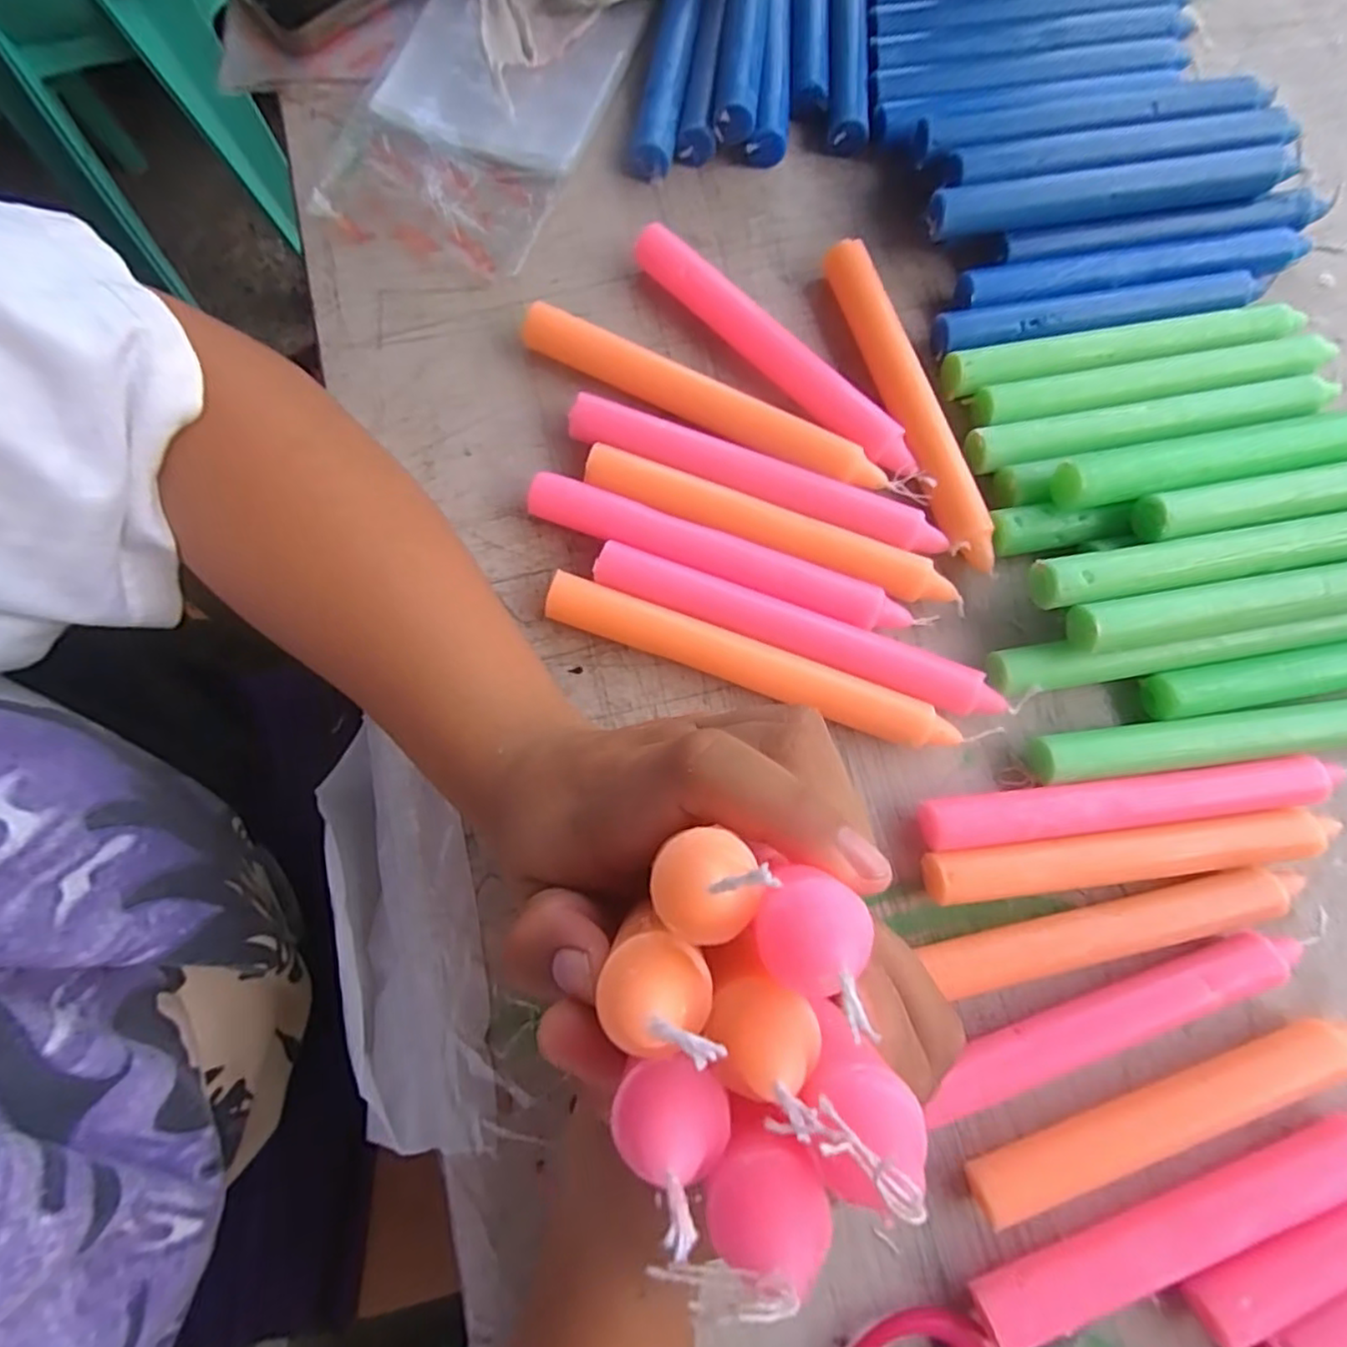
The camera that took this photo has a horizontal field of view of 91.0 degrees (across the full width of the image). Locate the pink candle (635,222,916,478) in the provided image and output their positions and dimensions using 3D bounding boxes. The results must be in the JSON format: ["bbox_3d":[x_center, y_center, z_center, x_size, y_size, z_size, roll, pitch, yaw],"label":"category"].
[{"bbox_3d":[0.045,-0.142,0.294,0.155,0.023,0.019,43,82,8],"label":"pink candle"}]

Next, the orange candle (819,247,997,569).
[{"bbox_3d":[0.101,-0.119,0.284,0.015,0.011,0.158,-20,80,-3],"label":"orange candle"}]

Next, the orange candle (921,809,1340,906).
[{"bbox_3d":[0.172,0.070,0.255,0.153,0.023,0.019,-7,79,-1],"label":"orange candle"}]

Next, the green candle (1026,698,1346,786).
[{"bbox_3d":[0.224,0.026,0.265,0.163,0.018,0.019,-7,79,-1],"label":"green candle"}]

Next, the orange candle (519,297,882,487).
[{"bbox_3d":[0.012,-0.119,0.284,0.165,0.014,0.020,23,80,5],"label":"orange candle"}]

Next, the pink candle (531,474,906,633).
[{"bbox_3d":[0.018,-0.049,0.271,0.161,0.013,0.017,19,80,4],"label":"pink candle"}]

